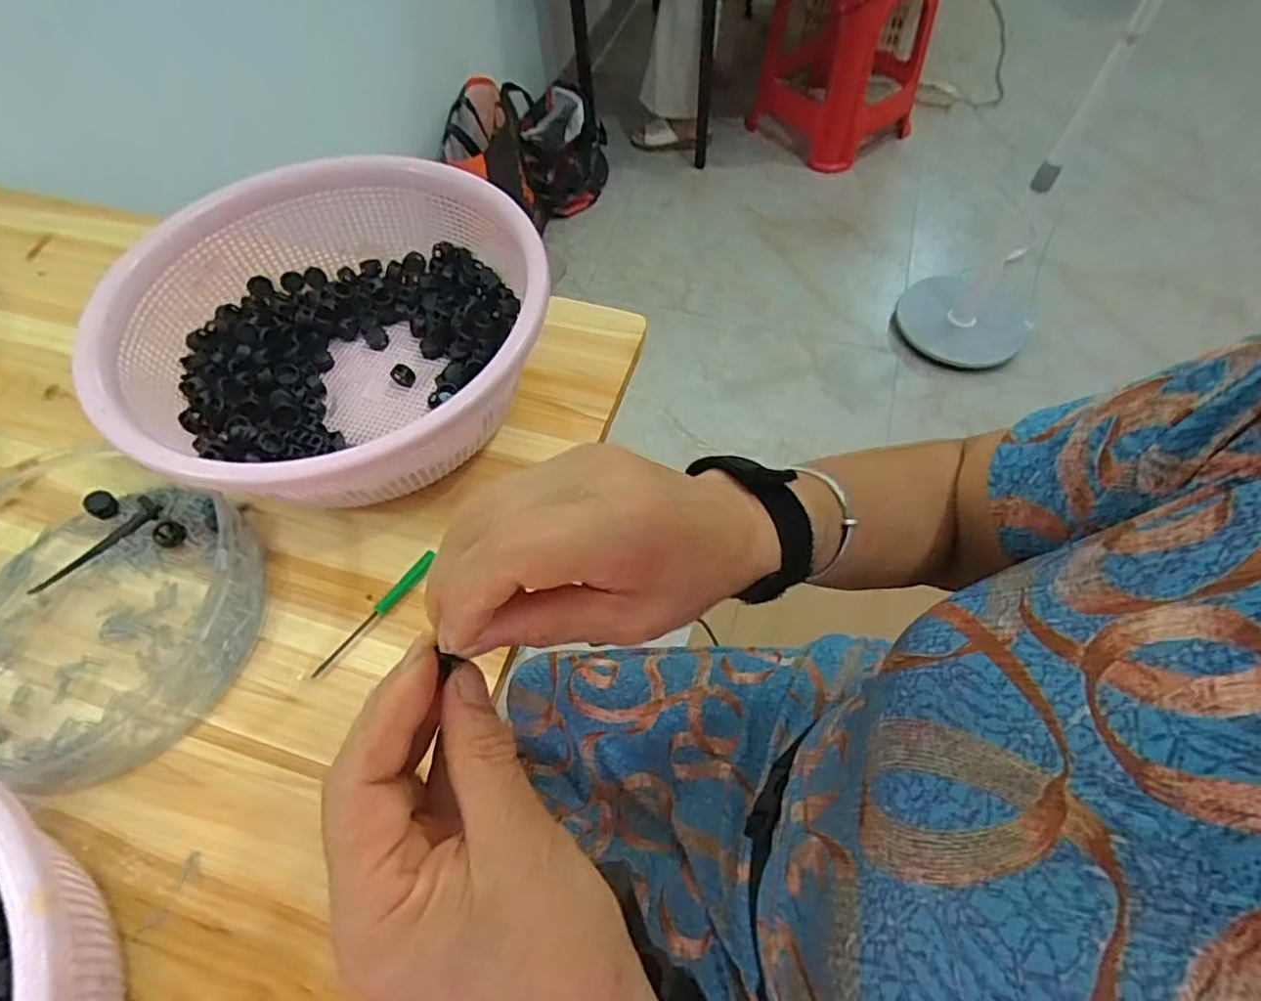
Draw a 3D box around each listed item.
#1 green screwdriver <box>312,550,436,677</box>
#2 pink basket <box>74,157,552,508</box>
[{"bbox_3d":[-0.158,0.069,0.388,0.012,0.007,0.096,33,66,19],"label":"green screwdriver"},{"bbox_3d":[-0.198,-0.111,0.441,0.271,0.112,0.262,-1,60,2],"label":"pink basket"}]

